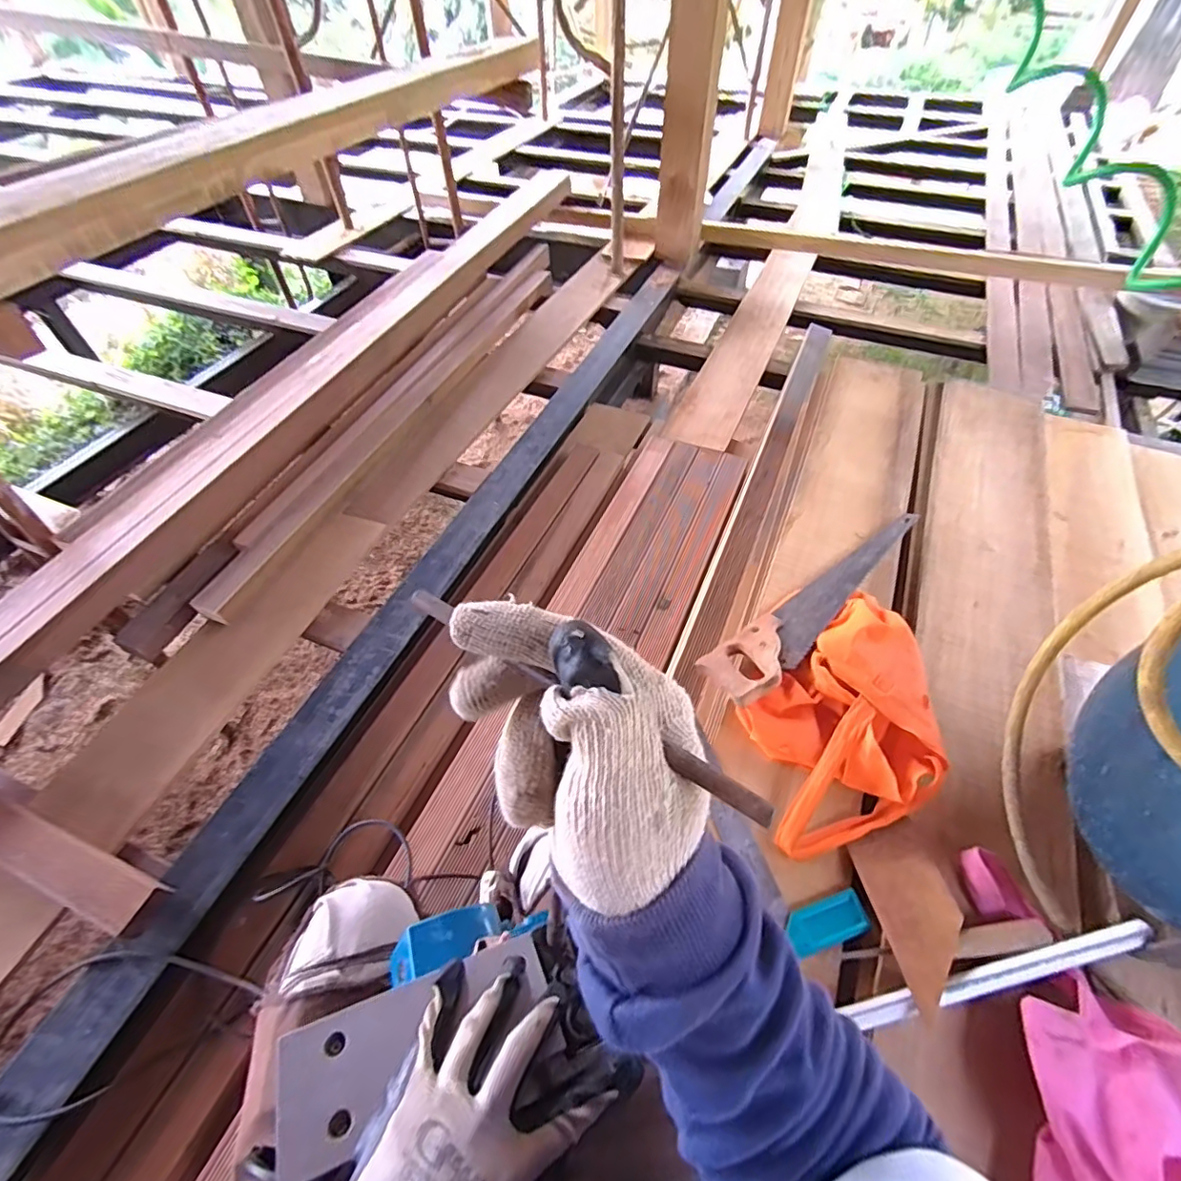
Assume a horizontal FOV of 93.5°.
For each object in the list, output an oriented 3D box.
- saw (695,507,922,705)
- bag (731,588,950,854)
[{"bbox_3d":[0.359,0.005,0.813,0.493,0.017,0.093,-31,42,-24],"label":"saw"},{"bbox_3d":[0.322,0.161,0.682,0.338,0.067,0.211,-34,59,-23],"label":"bag"}]

